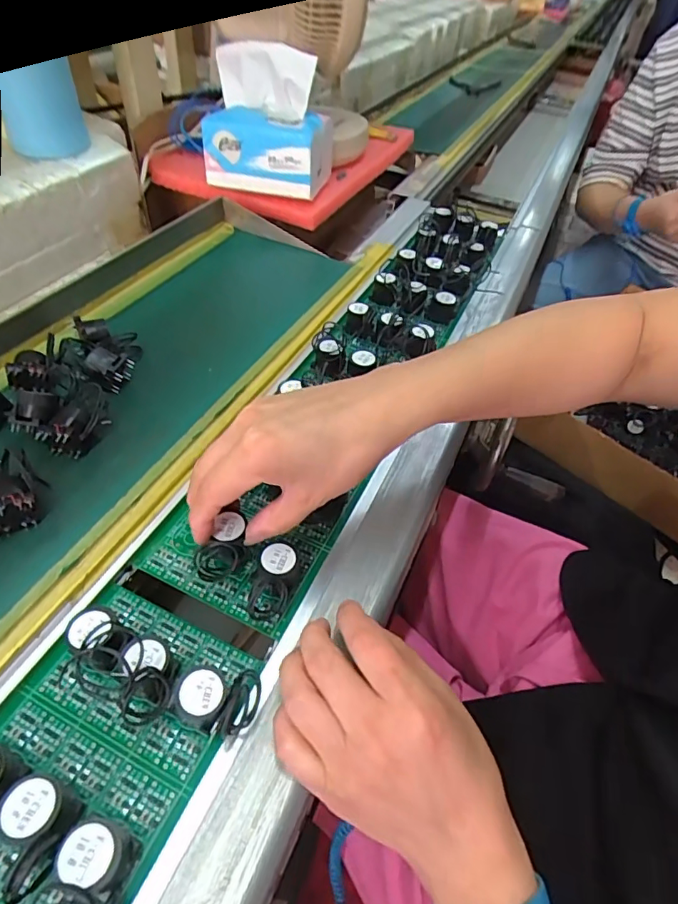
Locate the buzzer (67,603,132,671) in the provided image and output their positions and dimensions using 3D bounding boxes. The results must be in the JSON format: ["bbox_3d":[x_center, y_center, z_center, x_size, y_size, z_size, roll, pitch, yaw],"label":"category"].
[{"bbox_3d":[-0.128,0.100,0.266,0.026,0.027,0.023,36,55,22],"label":"buzzer"}]

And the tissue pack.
[{"bbox_3d":[-0.084,-0.386,0.578,0.137,0.129,0.093,13,50,4],"label":"tissue pack"}]

